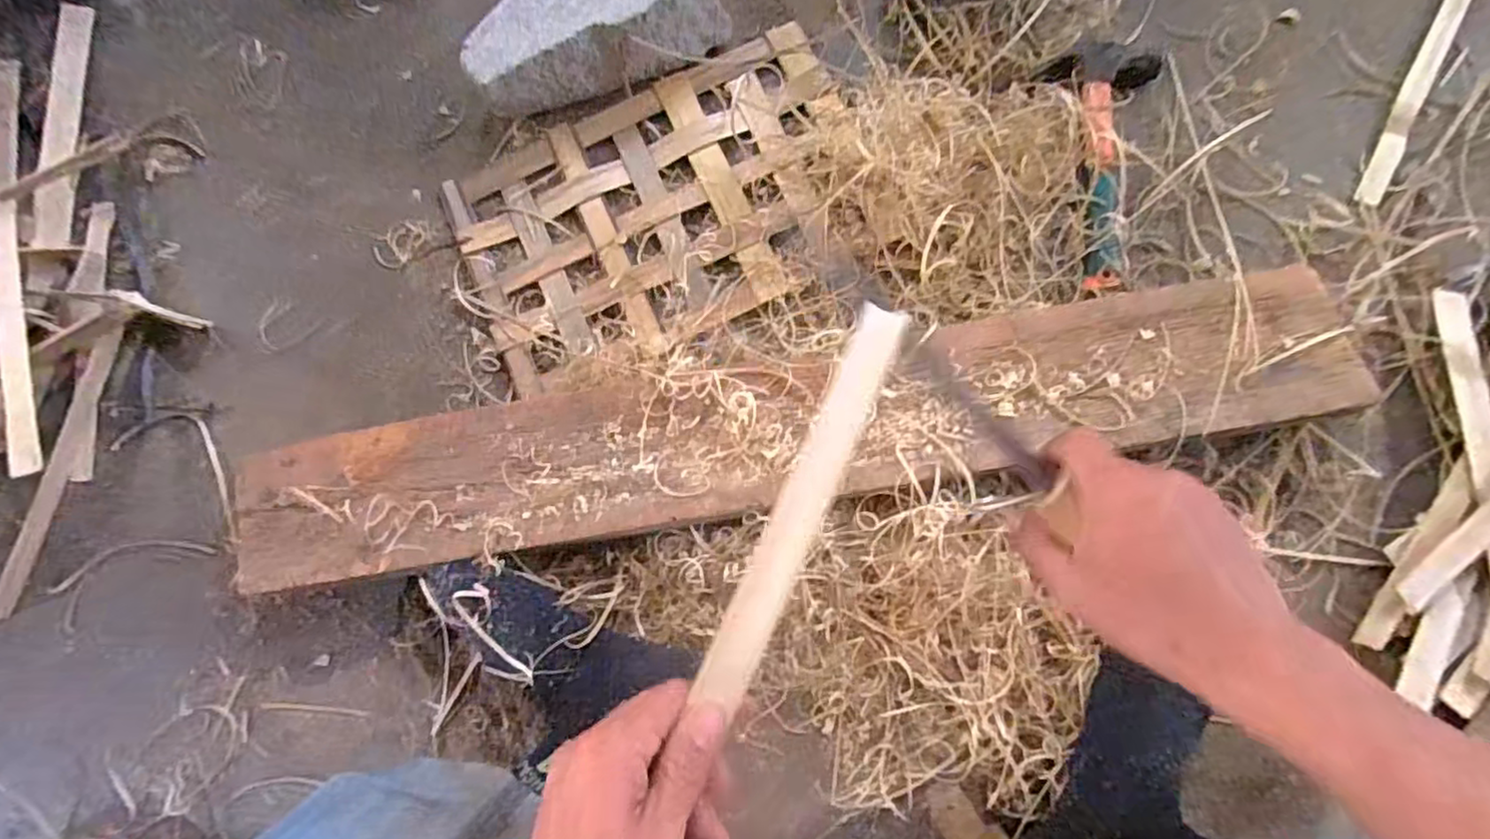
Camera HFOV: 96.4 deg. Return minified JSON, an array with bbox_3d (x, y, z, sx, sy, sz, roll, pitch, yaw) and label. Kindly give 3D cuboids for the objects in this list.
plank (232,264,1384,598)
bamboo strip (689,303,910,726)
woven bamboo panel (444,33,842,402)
[{"bbox_3d":[0.026,0.007,0.488,0.811,0.025,0.114,-10,80,2],"label":"plank"},{"bbox_3d":[0.028,0.036,0.309,0.023,0.008,0.195,24,82,7],"label":"bamboo strip"},{"bbox_3d":[-0.071,-0.177,0.564,0.339,0.015,0.222,-26,80,-1],"label":"woven bamboo panel"}]

